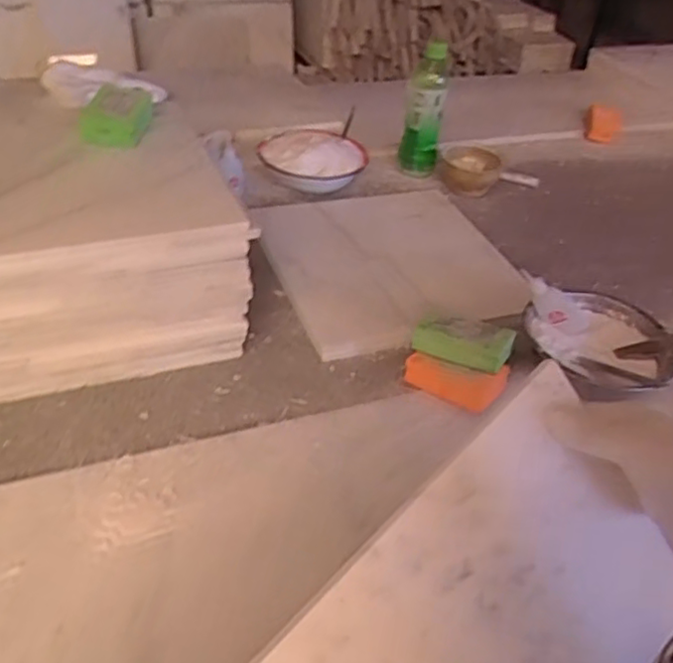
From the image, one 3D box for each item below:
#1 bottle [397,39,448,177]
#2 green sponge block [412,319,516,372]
[{"bbox_3d":[0.138,-0.344,1.055,0.065,0.183,0.065,7,41,1],"label":"bottle"},{"bbox_3d":[0.136,0.008,0.716,0.097,0.028,0.059,23,43,19],"label":"green sponge block"}]

